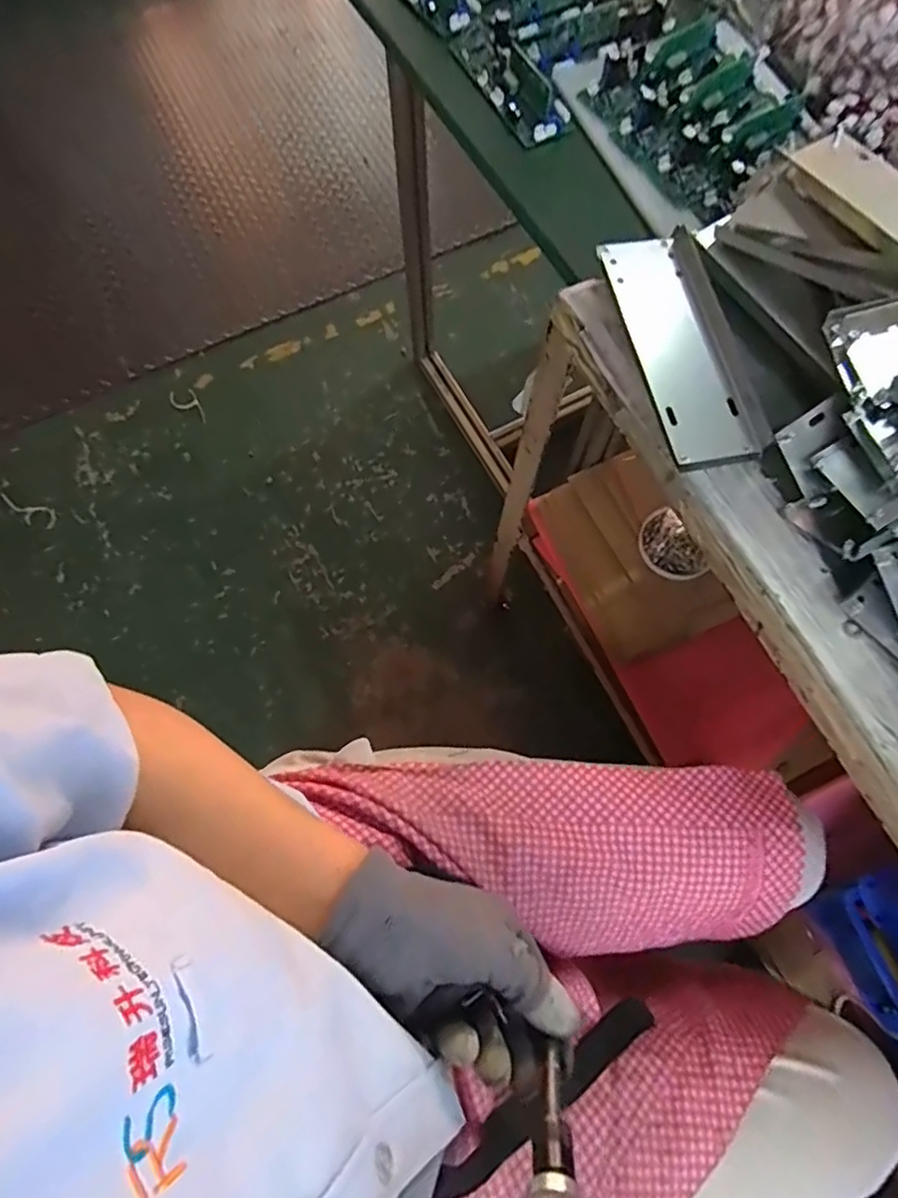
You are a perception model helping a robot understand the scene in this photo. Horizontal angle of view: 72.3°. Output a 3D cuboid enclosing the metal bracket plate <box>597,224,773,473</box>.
[{"bbox_3d":[0.167,-0.178,0.433,0.077,0.024,0.181,-13,70,-2],"label":"metal bracket plate"}]

